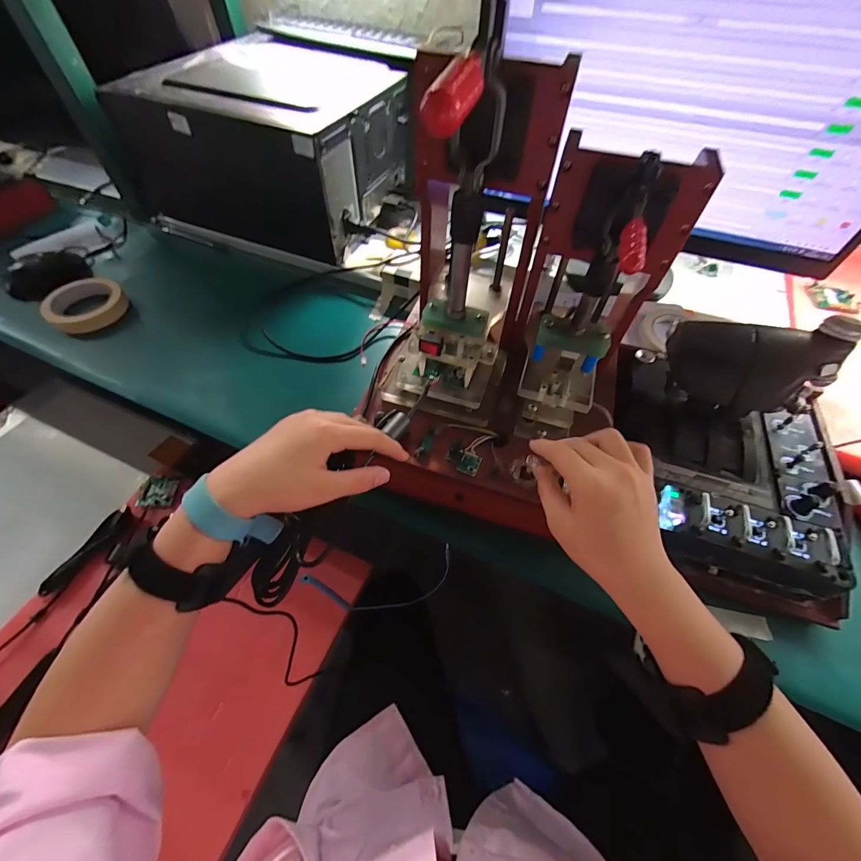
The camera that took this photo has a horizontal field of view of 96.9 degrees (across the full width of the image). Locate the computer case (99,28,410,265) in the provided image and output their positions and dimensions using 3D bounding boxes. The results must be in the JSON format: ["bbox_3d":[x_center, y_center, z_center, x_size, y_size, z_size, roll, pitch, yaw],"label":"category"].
[{"bbox_3d":[-0.263,-0.489,0.662,0.389,0.202,0.311,22,58,13],"label":"computer case"}]

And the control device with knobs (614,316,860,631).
[{"bbox_3d":[0.300,0.018,0.372,0.220,0.141,0.228,18,57,11],"label":"control device with knobs"}]

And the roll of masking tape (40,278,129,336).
[{"bbox_3d":[-0.508,-0.185,0.567,0.103,0.030,0.103,1,55,-1],"label":"roll of masking tape"}]

